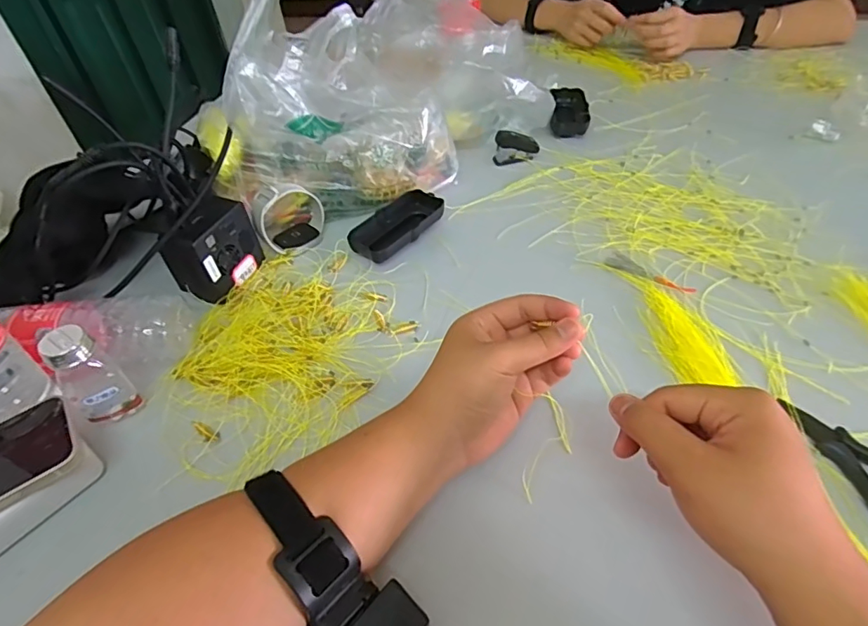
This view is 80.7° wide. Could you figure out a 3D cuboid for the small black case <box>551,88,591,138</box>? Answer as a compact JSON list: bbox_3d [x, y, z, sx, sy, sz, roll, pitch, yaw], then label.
[{"bbox_3d":[0.188,-0.280,0.707,0.050,0.023,0.104,4,47,9],"label":"small black case"}]

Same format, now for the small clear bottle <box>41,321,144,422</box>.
[{"bbox_3d":[-0.261,0.050,0.386,0.036,0.078,0.037,27,54,27],"label":"small clear bottle"}]

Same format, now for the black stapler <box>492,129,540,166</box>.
[{"bbox_3d":[0.104,-0.211,0.643,0.056,0.032,0.021,-1,47,4],"label":"black stapler"}]

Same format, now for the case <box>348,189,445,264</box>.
[{"bbox_3d":[-0.040,-0.093,0.548,0.055,0.020,0.113,27,54,27],"label":"case"}]

